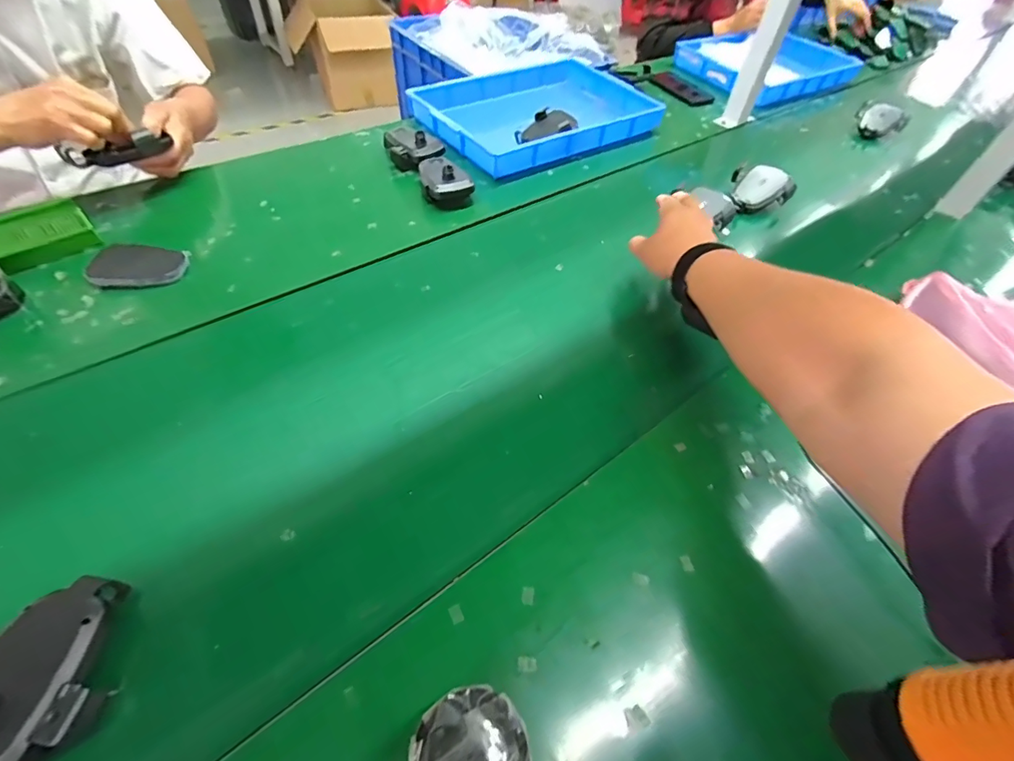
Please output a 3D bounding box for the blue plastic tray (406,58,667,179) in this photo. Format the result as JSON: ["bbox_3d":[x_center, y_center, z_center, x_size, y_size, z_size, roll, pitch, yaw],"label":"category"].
[{"bbox_3d":[0.059,-0.511,0.845,0.415,0.048,0.290,-27,58,-21],"label":"blue plastic tray"}]

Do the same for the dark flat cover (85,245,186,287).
[{"bbox_3d":[-0.446,-0.136,0.541,0.091,0.020,0.064,2,52,-1],"label":"dark flat cover"}]

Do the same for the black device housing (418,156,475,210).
[{"bbox_3d":[-0.094,-0.304,0.683,0.074,0.045,0.081,-14,54,-12],"label":"black device housing"}]

